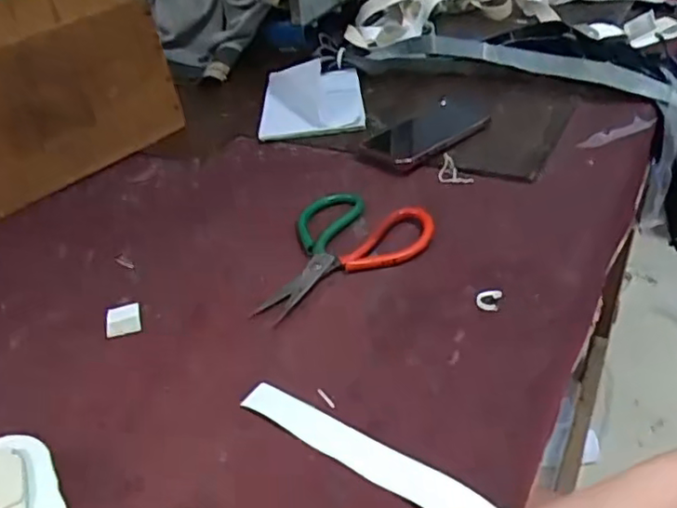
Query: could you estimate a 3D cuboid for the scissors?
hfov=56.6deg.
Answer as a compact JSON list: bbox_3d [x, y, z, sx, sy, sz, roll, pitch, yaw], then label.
[{"bbox_3d":[-0.008,-0.010,0.579,0.186,0.018,0.120,-24,41,-20],"label":"scissors"}]

